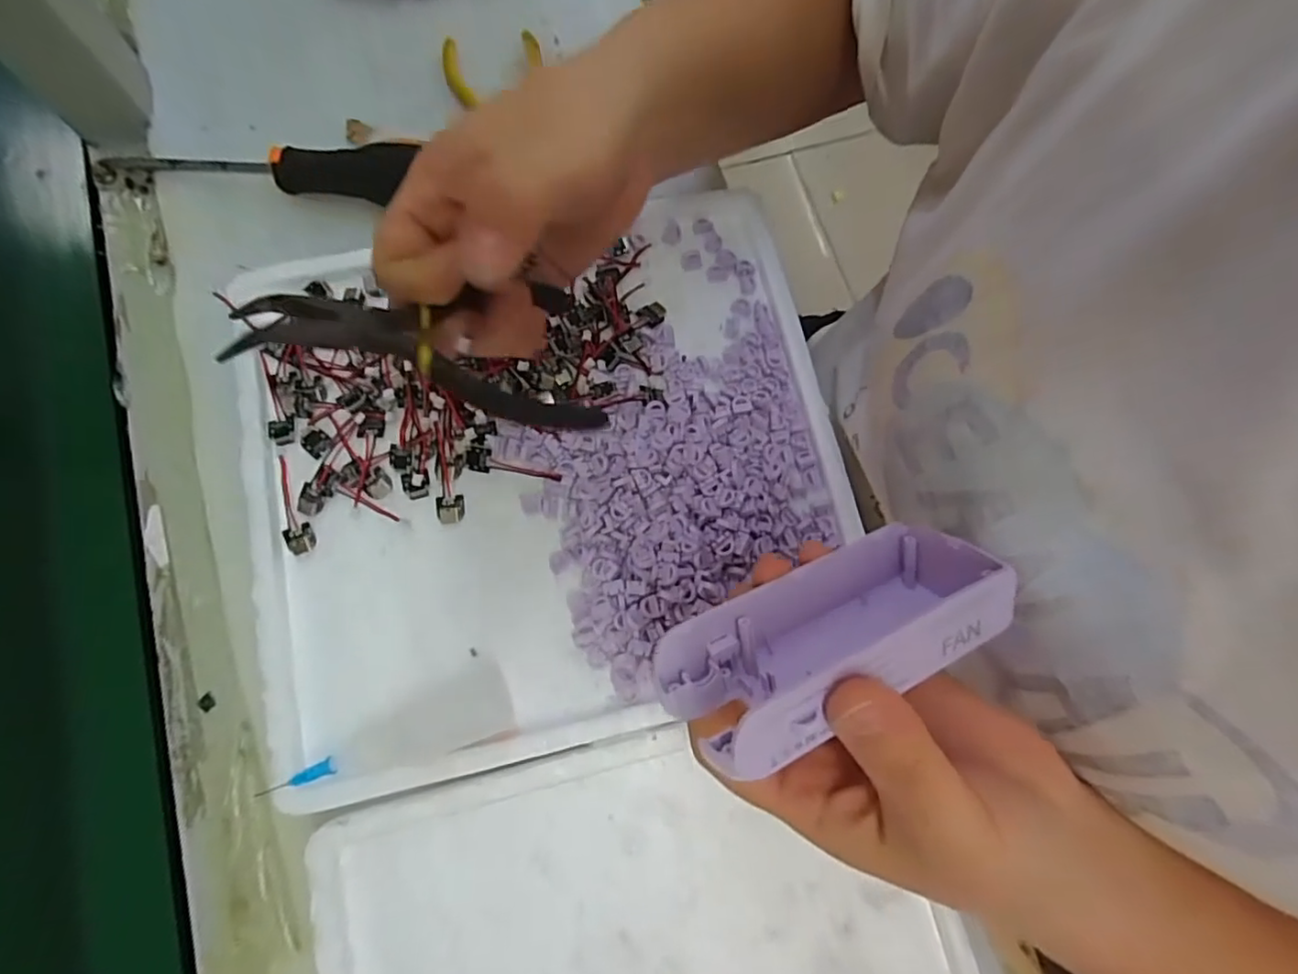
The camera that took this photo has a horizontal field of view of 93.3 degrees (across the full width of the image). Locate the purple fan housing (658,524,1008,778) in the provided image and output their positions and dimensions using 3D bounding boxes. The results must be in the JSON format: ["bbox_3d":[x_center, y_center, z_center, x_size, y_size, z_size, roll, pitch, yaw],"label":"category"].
[{"bbox_3d":[0.060,0.048,0.191,0.107,0.051,0.029,-20,112,-21],"label":"purple fan housing"}]

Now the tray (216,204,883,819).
[{"bbox_3d":[-0.045,-0.012,0.289,0.271,0.018,0.243,-13,77,-6],"label":"tray"}]

